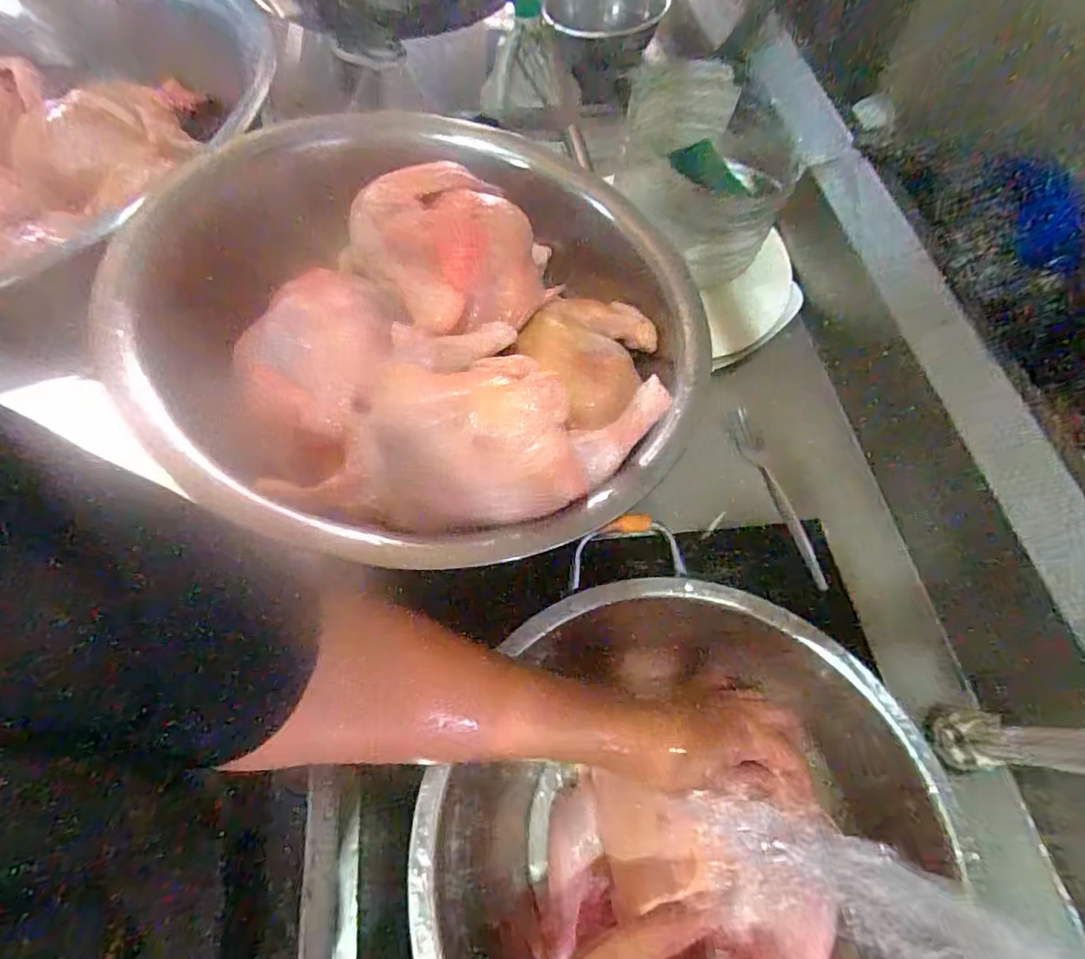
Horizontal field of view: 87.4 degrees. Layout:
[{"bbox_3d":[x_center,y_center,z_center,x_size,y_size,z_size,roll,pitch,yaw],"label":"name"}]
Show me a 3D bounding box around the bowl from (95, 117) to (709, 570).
[{"bbox_3d":[-0.078,-0.096,0.399,0.334,0.108,0.319,18,64,10],"label":"bowl"}]

